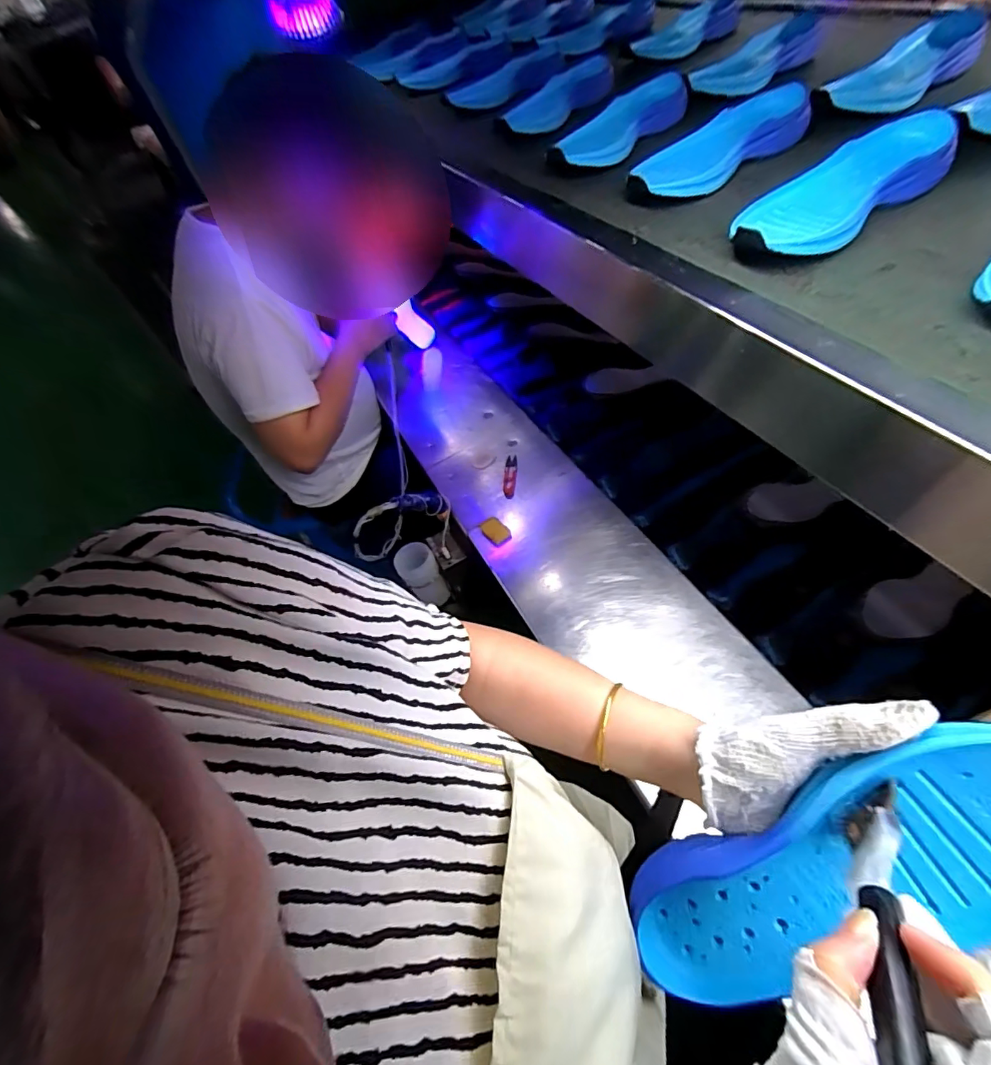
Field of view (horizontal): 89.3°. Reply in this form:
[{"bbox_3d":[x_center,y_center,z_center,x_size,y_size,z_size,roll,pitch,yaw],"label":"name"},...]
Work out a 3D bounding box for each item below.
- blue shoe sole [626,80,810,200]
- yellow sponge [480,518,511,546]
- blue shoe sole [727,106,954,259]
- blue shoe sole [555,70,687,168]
[{"bbox_3d":[0.253,-0.454,0.588,0.230,0.035,0.105,-35,59,-7],"label":"blue shoe sole"},{"bbox_3d":[0.001,0.000,0.879,0.034,0.014,0.056,-28,58,-20],"label":"yellow sponge"},{"bbox_3d":[0.325,-0.324,0.474,0.242,0.042,0.096,-35,59,-9],"label":"blue shoe sole"},{"bbox_3d":[0.170,-0.562,0.681,0.108,0.054,0.218,38,62,25],"label":"blue shoe sole"}]

